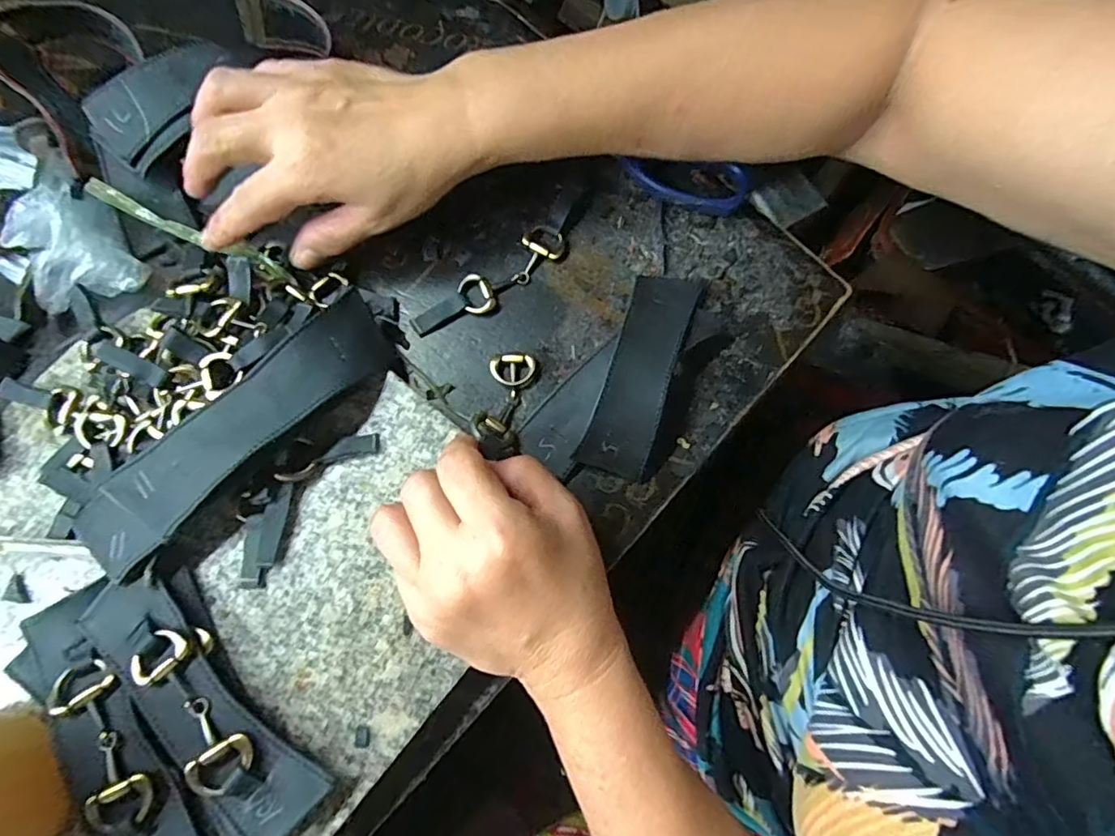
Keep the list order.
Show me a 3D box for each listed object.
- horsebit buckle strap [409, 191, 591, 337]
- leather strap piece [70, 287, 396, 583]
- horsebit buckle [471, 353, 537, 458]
[{"bbox_3d":[-0.028,-0.088,0.324,0.130,0.015,0.023,-39,80,-10],"label":"horsebit buckle strap"},{"bbox_3d":[-0.154,0.006,0.272,0.039,0.033,0.167,44,79,9],"label":"leather strap piece"},{"bbox_3d":[-0.030,-0.008,0.304,0.026,0.015,0.062,14,70,2],"label":"horsebit buckle"}]

